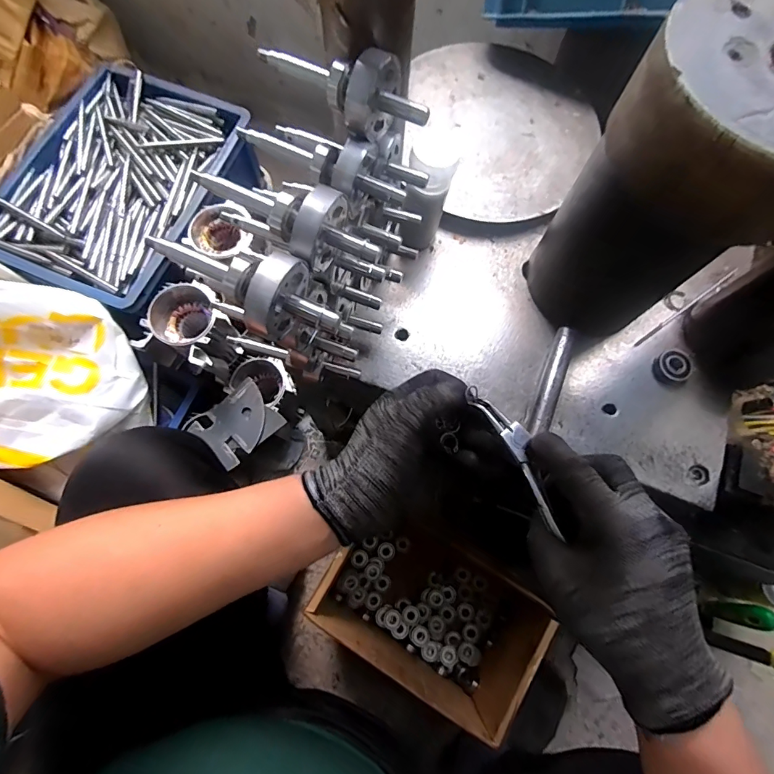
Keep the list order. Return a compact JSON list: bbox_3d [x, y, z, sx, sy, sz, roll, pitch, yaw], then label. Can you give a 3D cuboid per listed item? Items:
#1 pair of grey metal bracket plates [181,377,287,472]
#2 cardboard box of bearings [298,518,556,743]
[{"bbox_3d":[-0.250,0.058,0.724,0.124,0.018,0.110,-43,79,-13],"label":"pair of grey metal bracket plates"},{"bbox_3d":[0.060,0.341,0.691,0.299,0.179,0.190,30,74,7],"label":"cardboard box of bearings"}]

